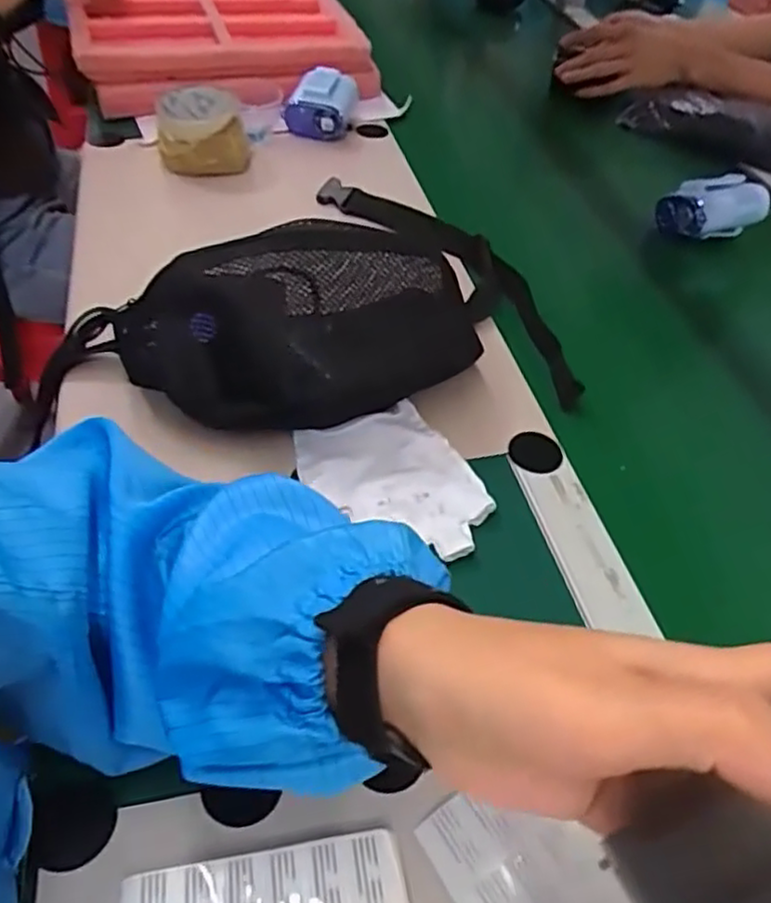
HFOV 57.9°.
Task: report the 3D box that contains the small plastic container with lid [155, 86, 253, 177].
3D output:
[{"bbox_3d":[-0.188,-0.330,0.719,0.089,0.051,0.089,-7,48,-11],"label":"small plastic container with lid"}]

